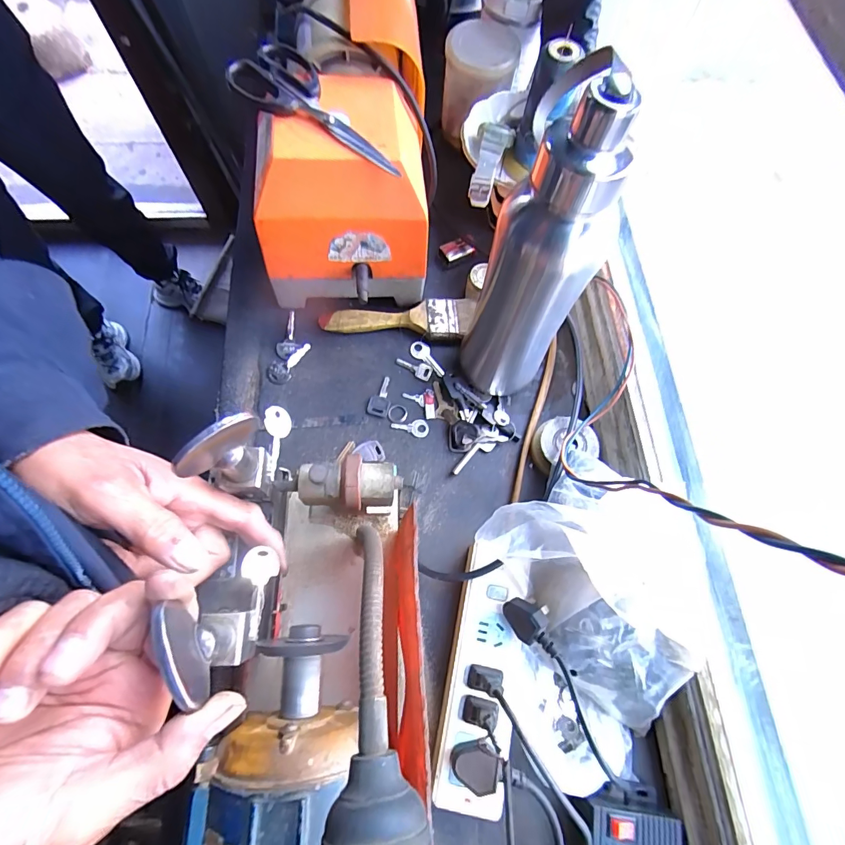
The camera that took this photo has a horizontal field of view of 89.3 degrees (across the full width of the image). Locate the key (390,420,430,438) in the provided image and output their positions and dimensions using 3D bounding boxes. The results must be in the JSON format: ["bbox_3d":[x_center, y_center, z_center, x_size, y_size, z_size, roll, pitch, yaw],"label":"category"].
[{"bbox_3d":[-0.013,0.006,0.453,0.040,0.004,0.018,7,81,-6],"label":"key"}]

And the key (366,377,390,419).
[{"bbox_3d":[-0.043,-0.027,0.459,0.023,0.004,0.046,17,69,5],"label":"key"}]

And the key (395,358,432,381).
[{"bbox_3d":[-0.010,-0.061,0.478,0.041,0.004,0.019,19,69,6],"label":"key"}]

